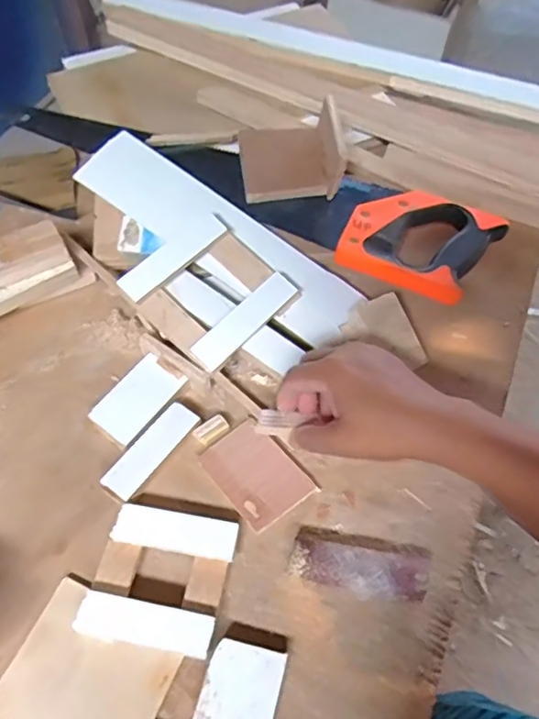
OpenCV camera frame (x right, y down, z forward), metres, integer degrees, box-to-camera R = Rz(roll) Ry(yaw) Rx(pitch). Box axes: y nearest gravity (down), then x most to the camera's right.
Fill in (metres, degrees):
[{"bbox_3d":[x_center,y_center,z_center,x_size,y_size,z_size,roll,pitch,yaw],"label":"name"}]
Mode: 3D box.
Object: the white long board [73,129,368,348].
[{"bbox_3d":[-0.045,-0.114,0.540,0.278,0.014,0.074,35,62,3],"label":"white long board"}]

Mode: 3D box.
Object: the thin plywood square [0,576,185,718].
[{"bbox_3d":[-0.120,0.210,0.381,0.101,0.004,0.085,25,60,11],"label":"thin plywood square"}]

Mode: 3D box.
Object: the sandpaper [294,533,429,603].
[{"bbox_3d":[0.067,0.152,0.422,0.100,0.023,0.038,10,58,2],"label":"sandpaper"}]

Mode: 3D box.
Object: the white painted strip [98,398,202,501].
[{"bbox_3d":[-0.093,0.072,0.456,0.028,0.013,0.086,35,62,17],"label":"white painted strip"}]

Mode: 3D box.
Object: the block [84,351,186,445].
[{"bbox_3d":[-0.110,0.033,0.482,0.043,0.015,0.074,34,62,16],"label":"block"}]

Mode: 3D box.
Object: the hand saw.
[{"bbox_3d":[-0.013,-0.187,0.594,0.484,0.025,0.117,23,59,10],"label":"hand saw"}]

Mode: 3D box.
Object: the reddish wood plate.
[{"bbox_3d":[-0.011,0.091,0.463,0.060,0.007,0.078,-35,66,-22],"label":"reddish wood plate"}]

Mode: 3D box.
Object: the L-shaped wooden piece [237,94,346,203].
[{"bbox_3d":[0.020,-0.208,0.568,0.094,0.057,0.086,-6,59,-5],"label":"L-shaped wooden piece"}]

